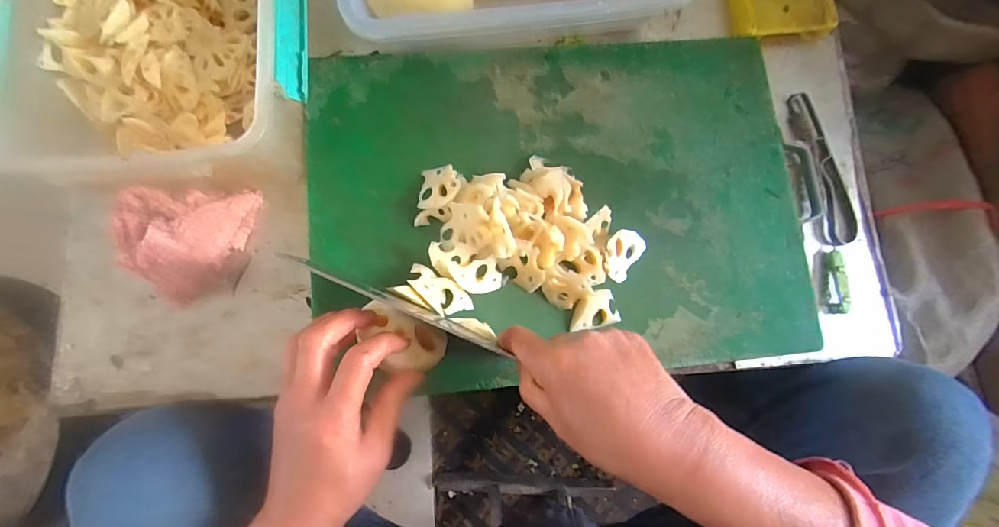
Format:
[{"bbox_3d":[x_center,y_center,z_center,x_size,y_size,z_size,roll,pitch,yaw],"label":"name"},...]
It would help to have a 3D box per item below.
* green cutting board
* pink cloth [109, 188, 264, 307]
[{"bbox_3d":[0.058,-0.058,0.405,0.450,0.019,0.315,-4,82,-5],"label":"green cutting board"},{"bbox_3d":[-0.269,-0.016,0.374,0.102,0.048,0.093,-5,82,-5],"label":"pink cloth"}]

